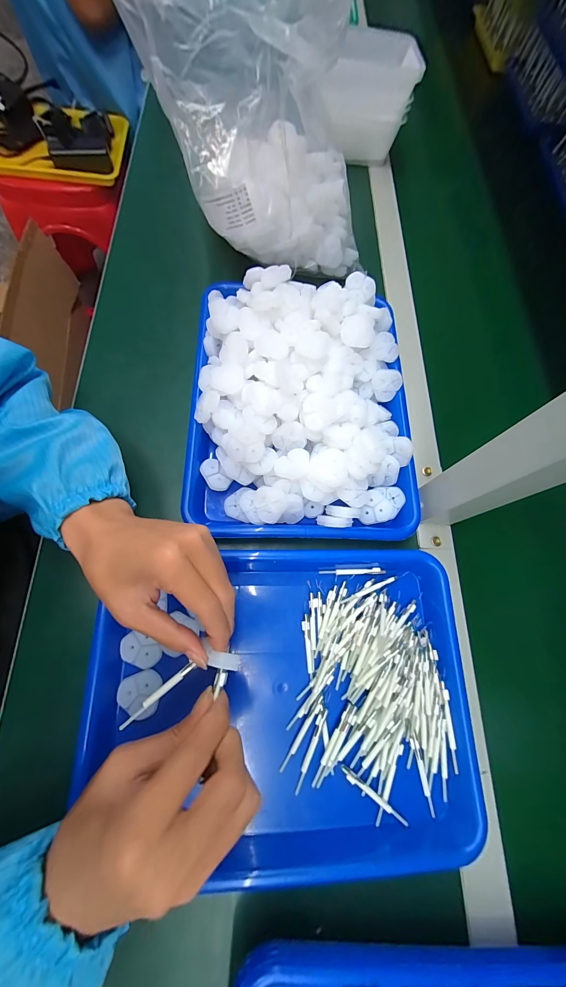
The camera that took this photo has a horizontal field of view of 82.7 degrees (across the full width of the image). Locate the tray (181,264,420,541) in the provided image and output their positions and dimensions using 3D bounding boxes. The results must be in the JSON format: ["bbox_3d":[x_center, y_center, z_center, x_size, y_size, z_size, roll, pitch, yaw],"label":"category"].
[{"bbox_3d":[0.023,-0.111,0.361,0.245,0.059,0.317,3,72,-5],"label":"tray"}]

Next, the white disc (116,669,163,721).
[{"bbox_3d":[-0.125,0.176,0.280,0.037,0.004,0.036,2,72,-5],"label":"white disc"}]

